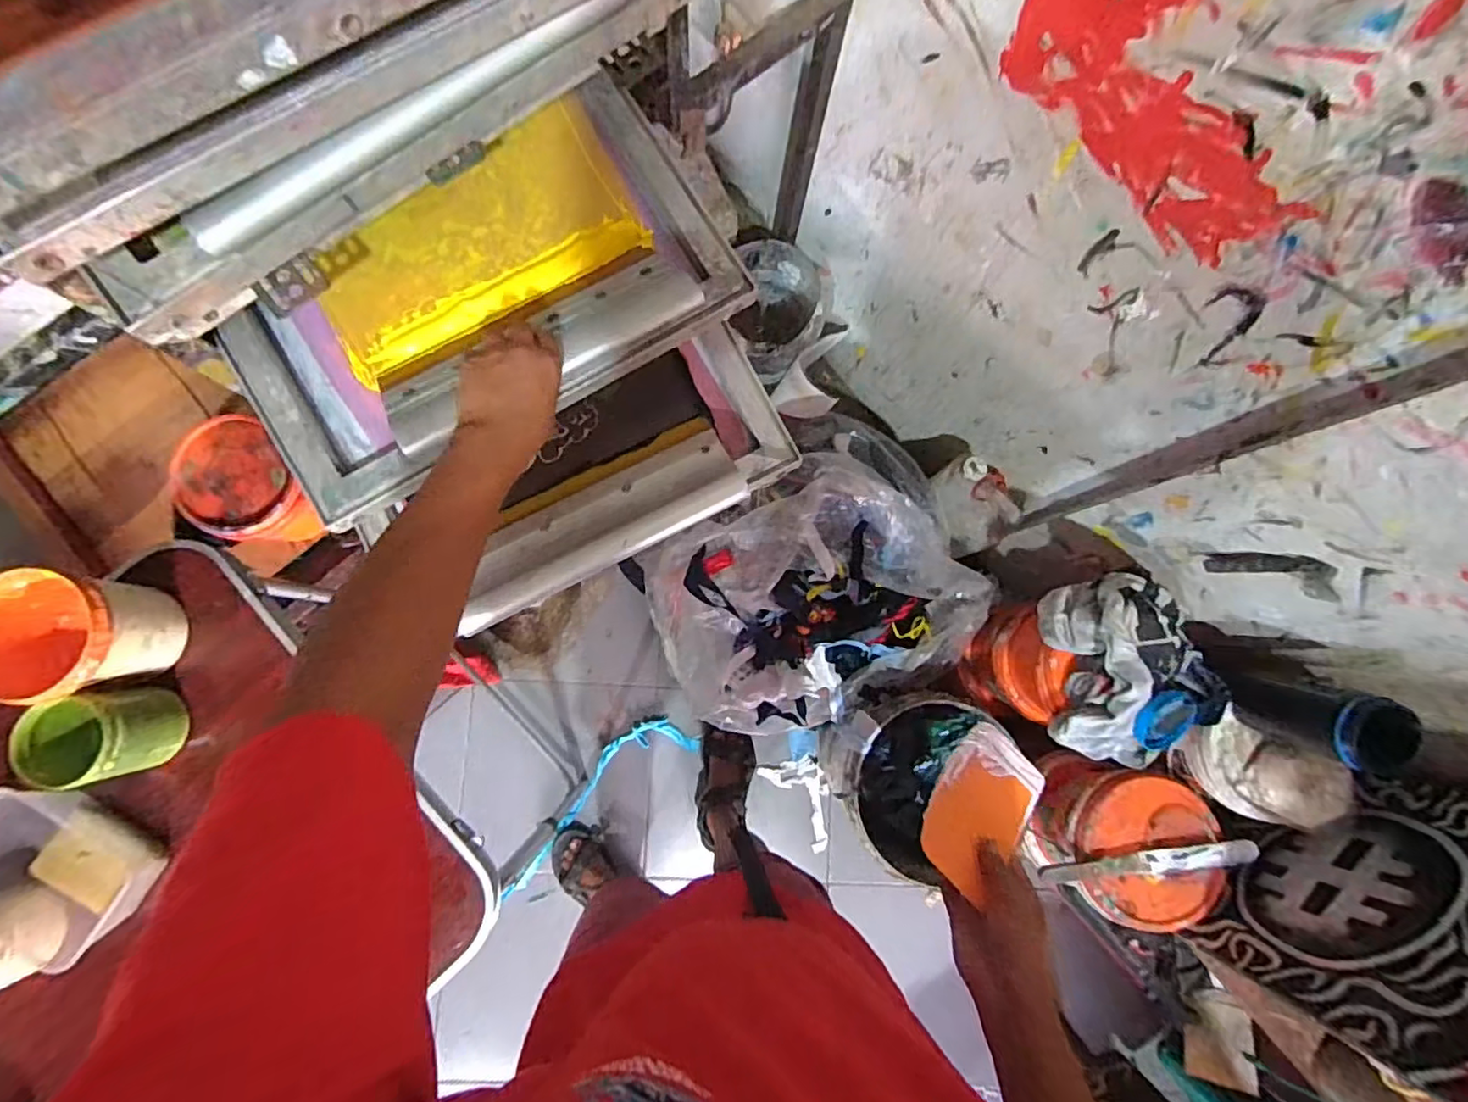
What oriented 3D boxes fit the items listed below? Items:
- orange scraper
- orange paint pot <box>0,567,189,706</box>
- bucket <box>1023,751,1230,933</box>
[{"bbox_3d":[0.226,0.234,0.566,0.099,0.009,0.144,46,59,-4],"label":"orange scraper"},{"bbox_3d":[-0.681,0.088,0.648,0.118,0.117,0.120,0,82,-3],"label":"orange paint pot"},{"bbox_3d":[0.622,0.461,0.991,0.223,0.174,0.209,0,82,-3],"label":"bucket"}]

